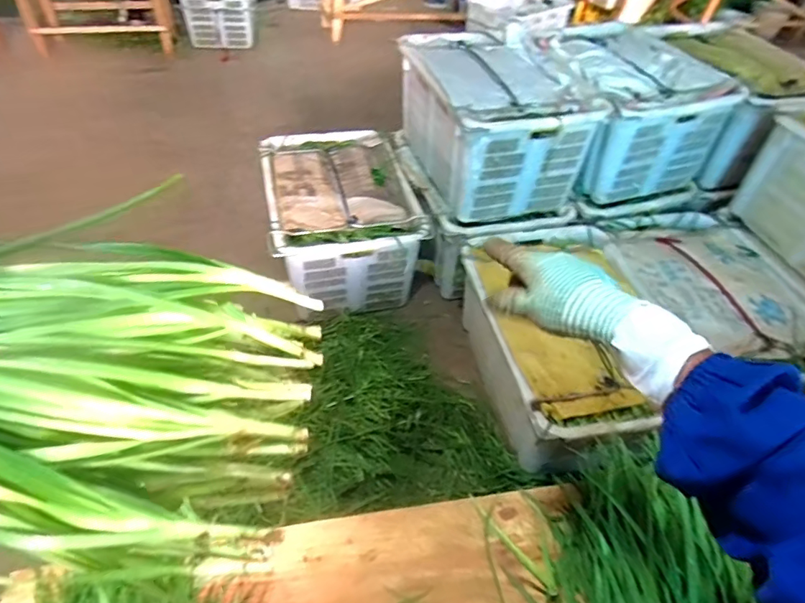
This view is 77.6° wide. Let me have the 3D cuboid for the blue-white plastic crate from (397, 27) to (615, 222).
[{"bbox_3d":[0.299,-0.609,1.725,0.515,0.404,0.615,-11,48,-18],"label":"blue-white plastic crate"}]

